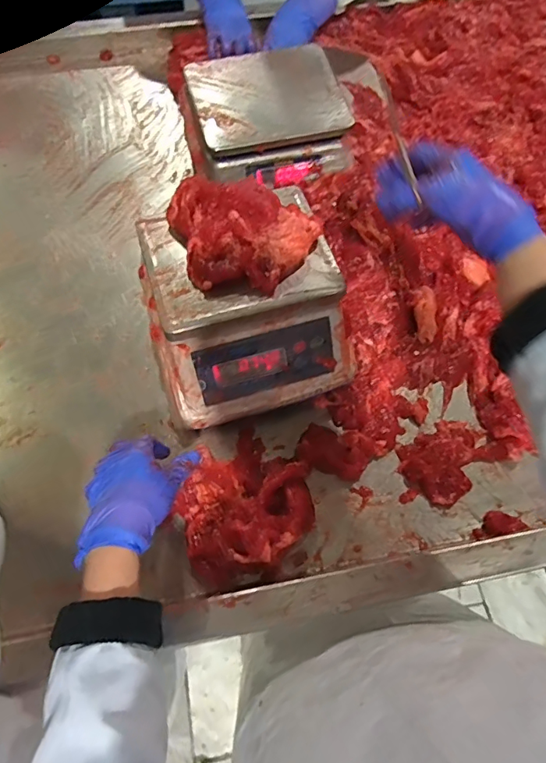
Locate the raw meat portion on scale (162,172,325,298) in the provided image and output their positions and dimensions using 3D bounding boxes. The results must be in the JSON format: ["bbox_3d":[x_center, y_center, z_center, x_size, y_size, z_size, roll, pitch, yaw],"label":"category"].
[{"bbox_3d":[-0.044,-0.160,0.519,0.166,0.043,0.119,18,68,6],"label":"raw meat portion on scale"}]

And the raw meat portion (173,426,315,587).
[{"bbox_3d":[-0.034,0.133,0.544,0.149,0.056,0.155,0,68,-1],"label":"raw meat portion"}]

